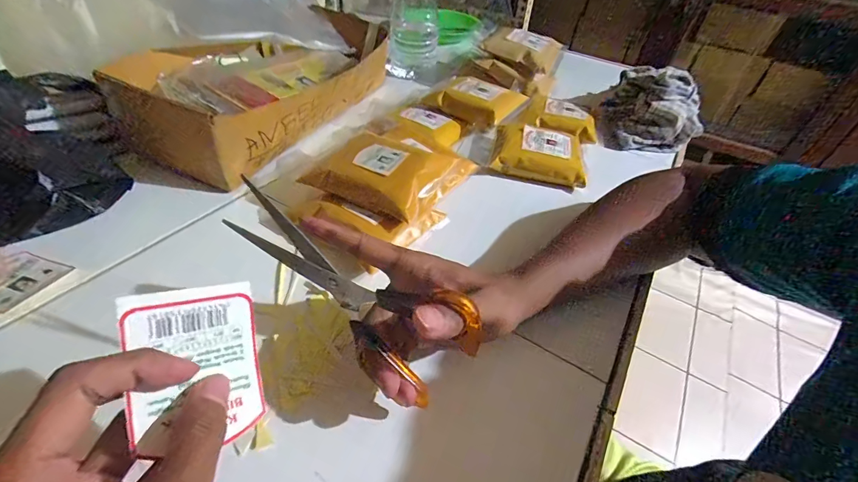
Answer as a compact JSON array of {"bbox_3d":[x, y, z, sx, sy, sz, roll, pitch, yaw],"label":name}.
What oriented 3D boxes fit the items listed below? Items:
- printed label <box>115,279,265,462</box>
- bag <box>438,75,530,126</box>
[{"bbox_3d":[-0.111,0.059,0.182,0.055,0.072,0.006,-5,-4,-44],"label":"printed label"},{"bbox_3d":[0.070,-0.210,0.555,0.123,0.033,0.093,28,47,20],"label":"bag"}]

